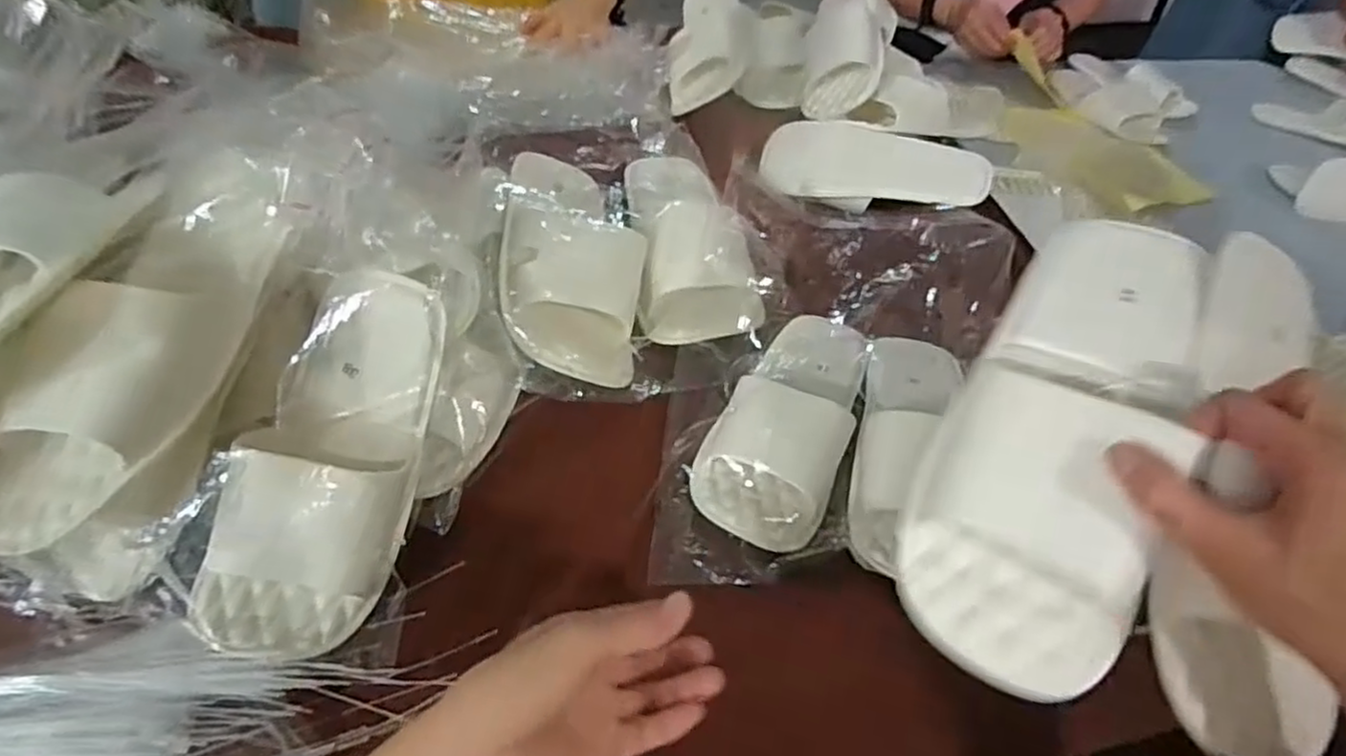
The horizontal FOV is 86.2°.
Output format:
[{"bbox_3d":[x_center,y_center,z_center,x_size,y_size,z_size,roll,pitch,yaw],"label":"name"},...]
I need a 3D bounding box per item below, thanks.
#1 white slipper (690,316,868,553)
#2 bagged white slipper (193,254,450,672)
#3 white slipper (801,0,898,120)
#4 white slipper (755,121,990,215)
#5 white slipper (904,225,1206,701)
[{"bbox_3d":[0.092,0.020,0.545,0.096,0.058,0.222,22,51,13],"label":"white slipper"},{"bbox_3d":[-0.210,0.048,0.439,0.092,0.076,0.236,14,77,6],"label":"bagged white slipper"},{"bbox_3d":[0.209,-0.405,0.851,0.097,0.065,0.235,12,69,5],"label":"white slipper"},{"bbox_3d":[0.213,-0.230,0.770,0.231,0.053,0.113,17,50,8],"label":"white slipper"},{"bbox_3d":[0.192,0.029,0.367,0.127,0.068,0.255,20,71,23],"label":"white slipper"}]

